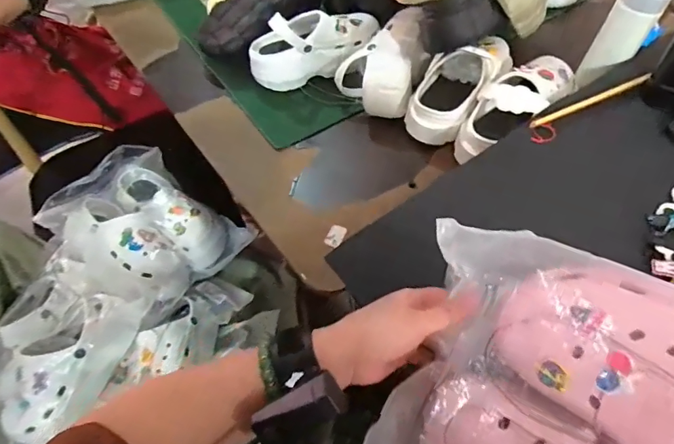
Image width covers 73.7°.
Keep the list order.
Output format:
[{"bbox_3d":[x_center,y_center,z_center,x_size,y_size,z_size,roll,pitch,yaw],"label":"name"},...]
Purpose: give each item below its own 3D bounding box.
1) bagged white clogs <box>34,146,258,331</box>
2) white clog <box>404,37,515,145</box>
[{"bbox_3d":[-0.389,0.010,0.906,0.333,0.119,0.286,30,62,22],"label":"bagged white clogs"},{"bbox_3d":[0.214,-0.248,0.761,0.107,0.111,0.238,26,61,20],"label":"white clog"}]

